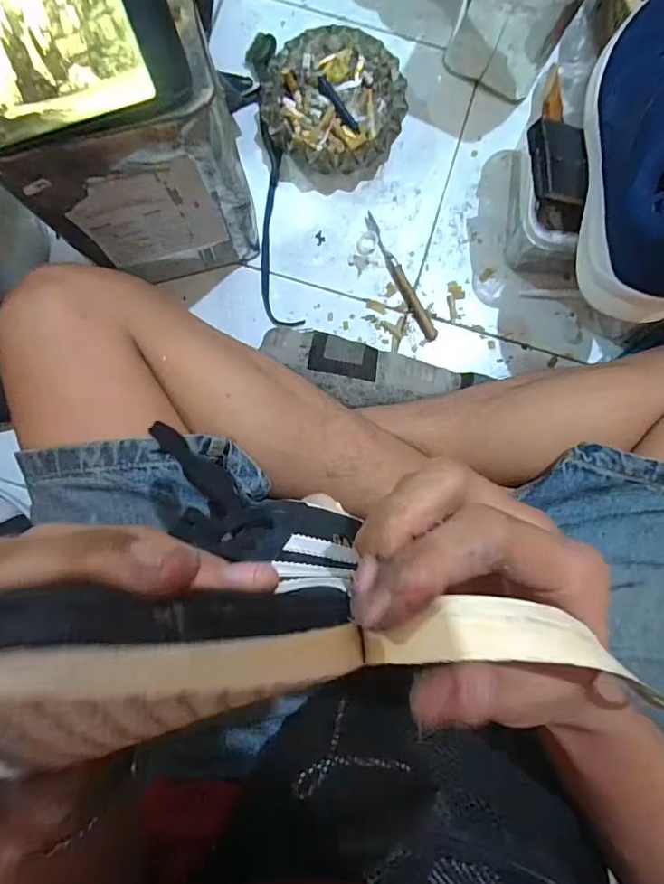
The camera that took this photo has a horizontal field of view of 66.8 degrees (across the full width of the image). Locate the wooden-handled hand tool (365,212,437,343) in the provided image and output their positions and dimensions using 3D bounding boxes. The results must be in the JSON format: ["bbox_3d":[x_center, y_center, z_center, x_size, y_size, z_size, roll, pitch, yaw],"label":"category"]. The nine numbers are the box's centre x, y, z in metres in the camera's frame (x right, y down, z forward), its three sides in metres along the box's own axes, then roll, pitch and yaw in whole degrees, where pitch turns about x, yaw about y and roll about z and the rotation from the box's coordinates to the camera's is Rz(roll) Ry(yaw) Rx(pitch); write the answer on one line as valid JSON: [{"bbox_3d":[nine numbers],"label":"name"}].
[{"bbox_3d":[0.074,-0.180,0.546,0.015,0.010,0.153,-28,88,-2],"label":"wooden-handled hand tool"}]

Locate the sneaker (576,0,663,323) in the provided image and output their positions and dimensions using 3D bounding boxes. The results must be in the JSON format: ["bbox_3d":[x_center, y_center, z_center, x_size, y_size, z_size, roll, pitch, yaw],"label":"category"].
[{"bbox_3d":[0.271,-0.250,0.401,0.098,0.087,0.292,7,87,0],"label":"sneaker"}]

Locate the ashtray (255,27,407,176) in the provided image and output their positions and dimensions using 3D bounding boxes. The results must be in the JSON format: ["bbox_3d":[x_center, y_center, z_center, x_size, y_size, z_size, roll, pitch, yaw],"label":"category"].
[{"bbox_3d":[0.002,-0.355,0.537,0.145,0.043,0.144,0,87,-1],"label":"ashtray"}]

